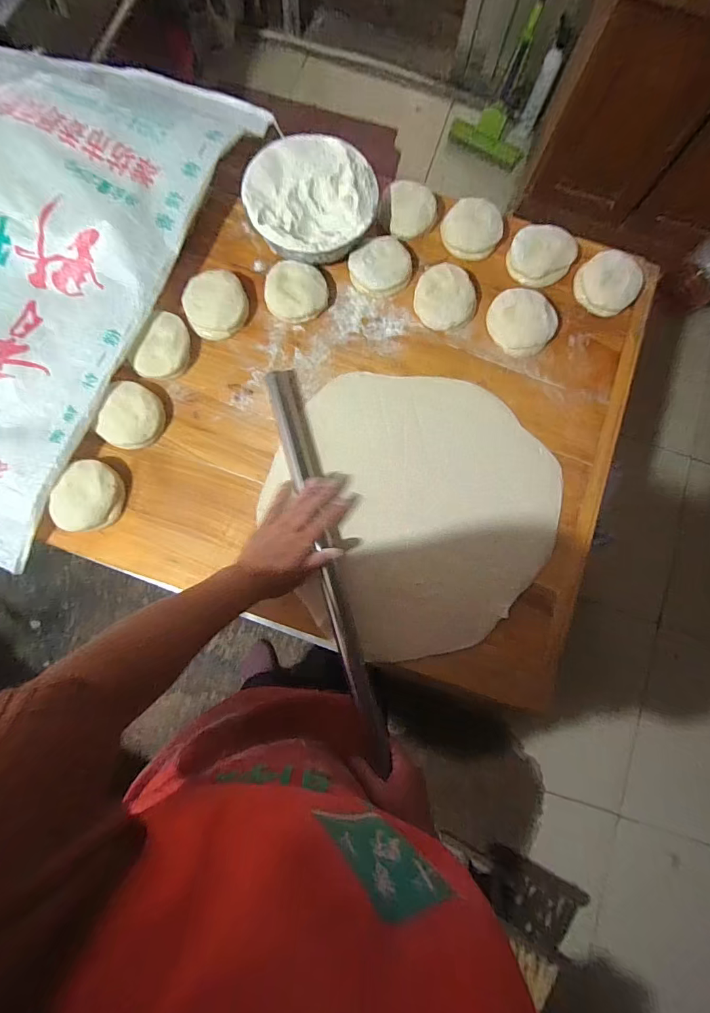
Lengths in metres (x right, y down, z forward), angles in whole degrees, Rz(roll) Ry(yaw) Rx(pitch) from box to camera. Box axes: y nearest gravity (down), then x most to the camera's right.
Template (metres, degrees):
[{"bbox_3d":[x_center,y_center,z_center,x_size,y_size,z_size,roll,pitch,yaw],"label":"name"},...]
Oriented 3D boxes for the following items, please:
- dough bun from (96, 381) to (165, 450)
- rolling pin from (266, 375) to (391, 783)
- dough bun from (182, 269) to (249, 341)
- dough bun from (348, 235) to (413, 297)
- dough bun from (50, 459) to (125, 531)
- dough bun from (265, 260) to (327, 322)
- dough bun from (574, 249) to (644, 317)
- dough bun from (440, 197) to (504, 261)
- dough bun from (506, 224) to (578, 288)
[{"bbox_3d":[-0.319,-0.128,0.626,0.076,0.027,0.091,18,81,0],"label":"dough bun"},{"bbox_3d":[-0.039,0.069,0.617,0.041,0.031,0.560,-14,81,-5],"label":"rolling pin"},{"bbox_3d":[-0.210,-0.308,0.659,0.091,0.039,0.091,0,82,-3],"label":"dough bun"},{"bbox_3d":[0.042,-0.375,0.679,0.098,0.036,0.081,-24,84,-6],"label":"dough bun"},{"bbox_3d":[-0.369,-0.013,0.602,0.081,0.029,0.095,14,81,-1],"label":"dough bun"},{"bbox_3d":[-0.090,-0.326,0.667,0.094,0.035,0.079,11,81,-1],"label":"dough bun"},{"bbox_3d":[0.404,-0.355,0.696,0.091,0.039,0.093,0,82,-3],"label":"dough bun"},{"bbox_3d":[0.189,-0.444,0.698,0.092,0.032,0.088,0,82,-3],"label":"dough bun"},{"bbox_3d":[0.296,-0.399,0.696,0.098,0.035,0.092,0,82,-3],"label":"dough bun"}]

